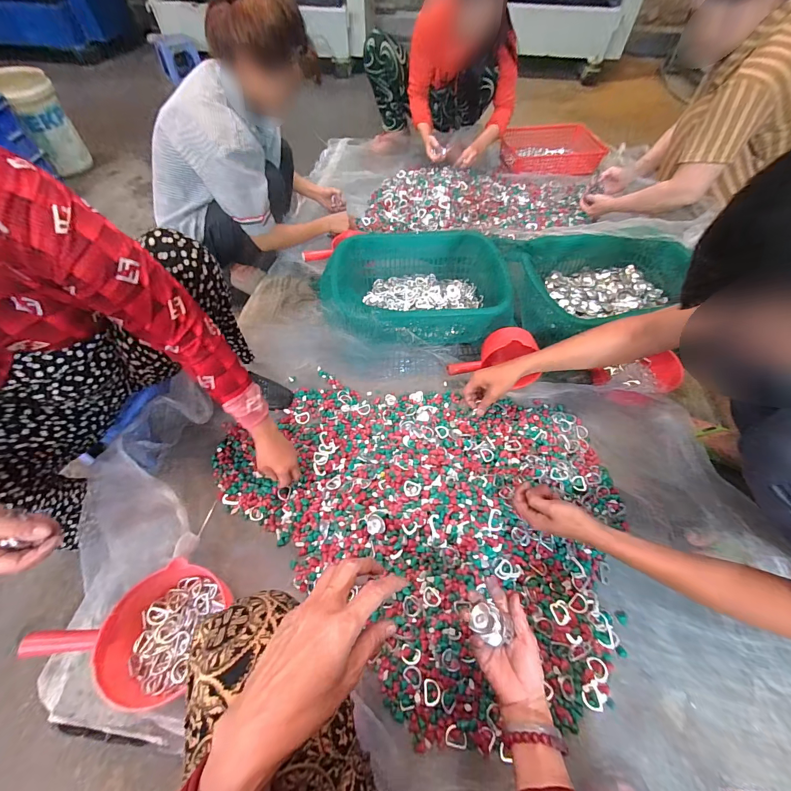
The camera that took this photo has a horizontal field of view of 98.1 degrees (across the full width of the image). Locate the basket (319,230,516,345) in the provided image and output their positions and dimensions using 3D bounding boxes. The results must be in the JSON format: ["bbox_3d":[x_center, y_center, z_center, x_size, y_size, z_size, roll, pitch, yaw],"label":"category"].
[{"bbox_3d":[0.050,-0.285,0.964,0.481,0.169,0.394,-4,60,-5],"label":"basket"}]

